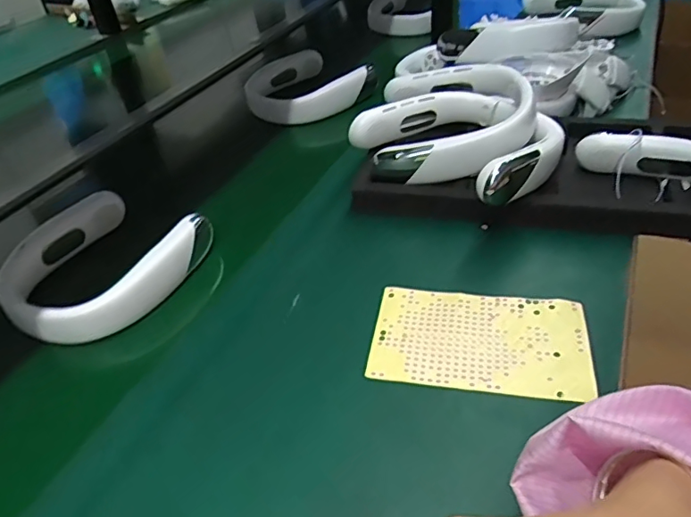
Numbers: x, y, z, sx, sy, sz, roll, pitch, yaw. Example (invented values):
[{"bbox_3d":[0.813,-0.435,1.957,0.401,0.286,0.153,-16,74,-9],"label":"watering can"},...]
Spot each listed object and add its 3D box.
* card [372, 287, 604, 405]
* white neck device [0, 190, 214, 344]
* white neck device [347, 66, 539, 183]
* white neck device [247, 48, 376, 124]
[{"bbox_3d":[0.118,0.072,0.480,0.184,0.005,0.108,3,41,11],"label":"card"},{"bbox_3d":[-0.270,0.006,0.600,0.183,0.052,0.207,19,46,27],"label":"white neck device"},{"bbox_3d":[0.127,-0.155,0.653,0.196,0.077,0.167,-31,46,-27],"label":"white neck device"},{"bbox_3d":[-0.071,-0.293,0.922,0.183,0.049,0.195,-26,44,-22],"label":"white neck device"}]

